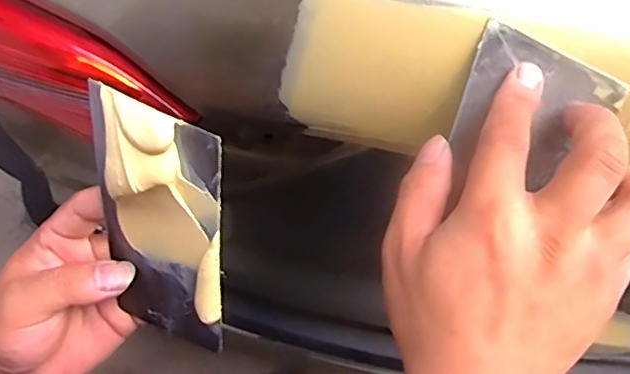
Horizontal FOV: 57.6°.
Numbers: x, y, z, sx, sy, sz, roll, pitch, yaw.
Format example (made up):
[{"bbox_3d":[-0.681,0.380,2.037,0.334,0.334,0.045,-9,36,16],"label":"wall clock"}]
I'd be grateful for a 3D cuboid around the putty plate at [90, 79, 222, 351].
[{"bbox_3d":[-0.079,0.024,0.286,0.072,0.133,0.015,17,33,20],"label":"putty plate"}]

